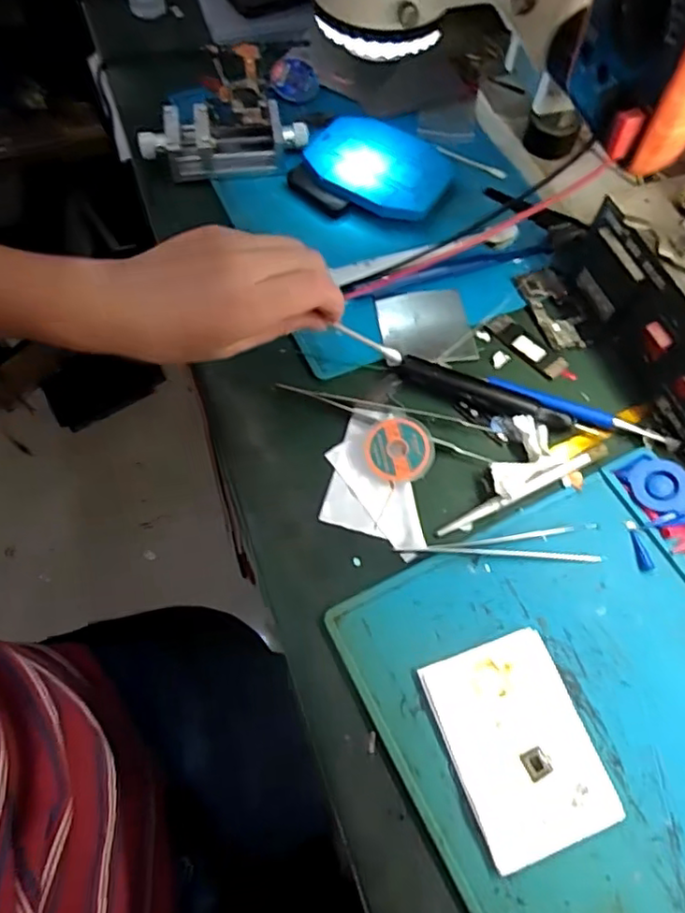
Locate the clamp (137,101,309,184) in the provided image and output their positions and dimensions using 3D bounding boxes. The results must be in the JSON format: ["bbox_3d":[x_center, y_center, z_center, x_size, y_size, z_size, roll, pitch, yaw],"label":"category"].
[{"bbox_3d":[-0.100,-0.270,0.527,0.137,0.030,0.052,-5,63,-3],"label":"clamp"}]

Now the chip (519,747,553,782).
[{"bbox_3d":[0.103,0.162,0.326,0.014,0.004,0.014,-24,66,-12],"label":"chip"}]

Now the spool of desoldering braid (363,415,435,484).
[{"bbox_3d":[0.037,-0.005,0.407,0.045,0.016,0.044,0,63,-1],"label":"spool of desoldering braid"}]

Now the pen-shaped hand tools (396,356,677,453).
[{"bbox_3d":[0.135,-0.038,0.433,0.191,0.017,0.023,16,64,8],"label":"pen-shaped hand tools"}]

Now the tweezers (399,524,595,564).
[{"bbox_3d":[0.097,0.054,0.383,0.125,0.007,0.023,-1,63,-1],"label":"tweezers"}]

